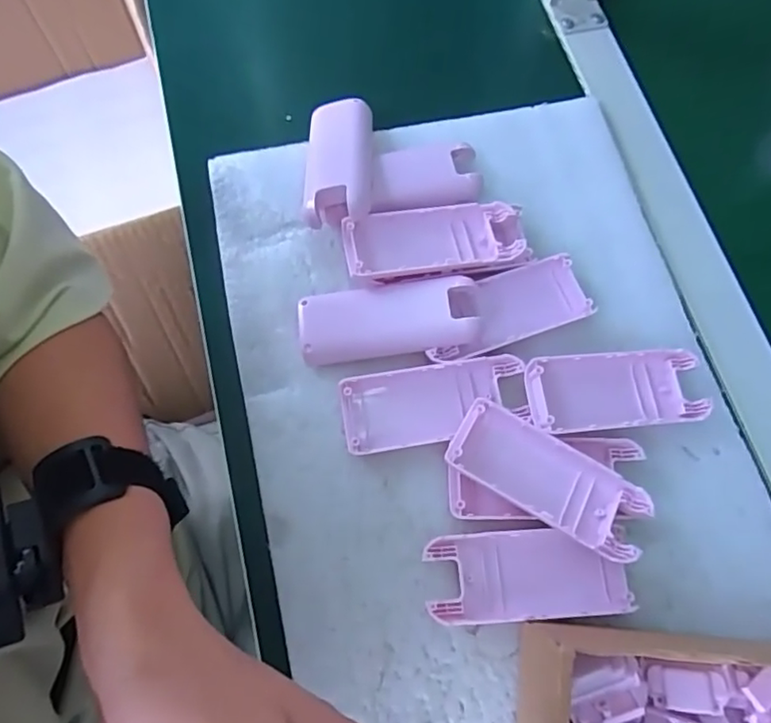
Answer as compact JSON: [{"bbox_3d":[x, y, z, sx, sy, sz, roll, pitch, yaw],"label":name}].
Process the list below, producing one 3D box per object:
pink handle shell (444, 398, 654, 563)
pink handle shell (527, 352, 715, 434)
[{"bbox_3d":[0.083,0.062,0.313,0.103,0.022,0.040,30,72,9],"label":"pink handle shell"},{"bbox_3d":[0.131,0.017,0.338,0.100,0.020,0.042,-7,70,-4],"label":"pink handle shell"}]

